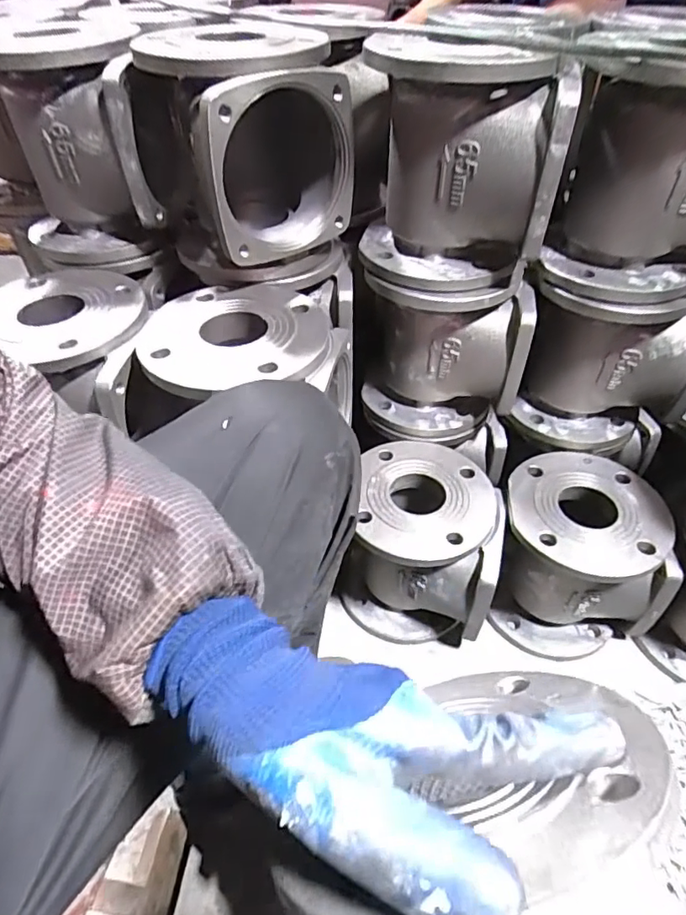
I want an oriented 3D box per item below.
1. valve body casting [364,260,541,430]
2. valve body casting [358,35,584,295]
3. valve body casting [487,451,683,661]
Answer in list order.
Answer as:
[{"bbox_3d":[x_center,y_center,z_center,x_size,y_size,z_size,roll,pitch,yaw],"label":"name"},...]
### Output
[{"bbox_3d":[0.115,-0.159,0.682,0.168,0.198,0.197,-4,45,-2],"label":"valve body casting"},{"bbox_3d":[0.104,-0.278,0.522,0.162,0.195,0.157,-3,45,-1],"label":"valve body casting"},{"bbox_3d":[0.284,0.110,0.666,0.176,0.162,0.166,1,45,2],"label":"valve body casting"}]

